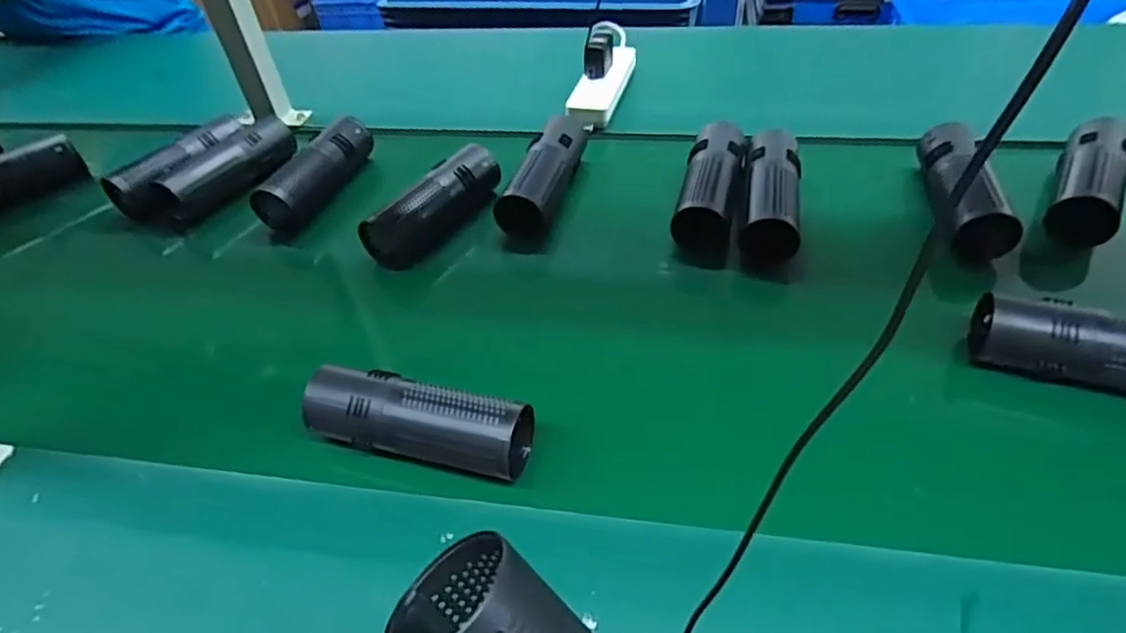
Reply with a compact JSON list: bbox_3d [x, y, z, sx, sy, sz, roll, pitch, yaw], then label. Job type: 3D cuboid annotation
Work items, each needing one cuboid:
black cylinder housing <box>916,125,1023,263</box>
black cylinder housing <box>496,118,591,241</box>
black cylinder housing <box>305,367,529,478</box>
[{"bbox_3d":[0.392,-0.134,0.630,0.053,0.045,0.170,2,51,7],"label":"black cylinder housing"},{"bbox_3d":[-0.019,-0.159,0.698,0.057,0.047,0.186,11,53,18],"label":"black cylinder housing"},{"bbox_3d":[-0.106,0.081,0.466,0.158,0.058,0.055,7,38,13],"label":"black cylinder housing"}]

